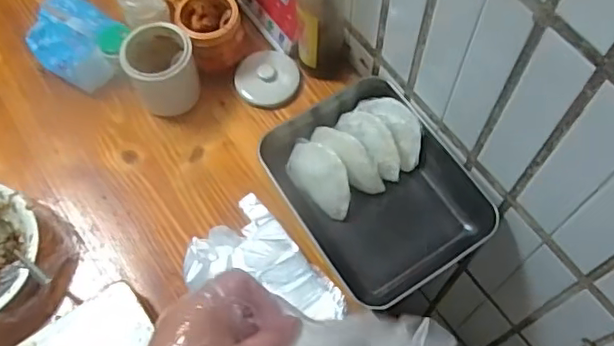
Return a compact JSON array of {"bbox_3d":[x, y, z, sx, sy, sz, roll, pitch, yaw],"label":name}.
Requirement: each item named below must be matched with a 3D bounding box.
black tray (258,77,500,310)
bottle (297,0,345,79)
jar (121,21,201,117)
[{"bbox_3d":[0.078,0.018,0.730,0.190,0.055,0.260,-30,68,-13],"label":"black tray"},{"bbox_3d":[0.017,-0.210,0.732,0.064,0.270,0.069,3,65,2],"label":"bottle"},{"bbox_3d":[-0.185,-0.134,0.771,0.085,0.095,0.085,0,65,1],"label":"jar"}]

